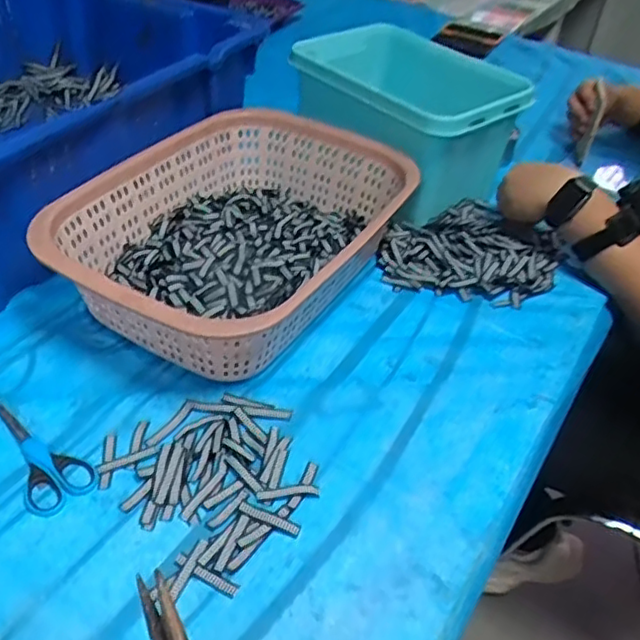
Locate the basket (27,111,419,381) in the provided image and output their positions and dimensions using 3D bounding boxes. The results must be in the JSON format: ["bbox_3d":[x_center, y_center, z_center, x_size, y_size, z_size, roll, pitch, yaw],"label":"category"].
[{"bbox_3d":[-0.094,-0.092,0.683,0.278,0.104,0.367,30,47,24],"label":"basket"}]

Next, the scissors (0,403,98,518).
[{"bbox_3d":[-0.230,0.107,0.533,0.053,0.008,0.120,-25,51,-28],"label":"scissors"}]

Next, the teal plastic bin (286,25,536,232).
[{"bbox_3d":[0.116,-0.260,0.838,0.203,0.171,0.278,-22,48,-29],"label":"teal plastic bin"}]

